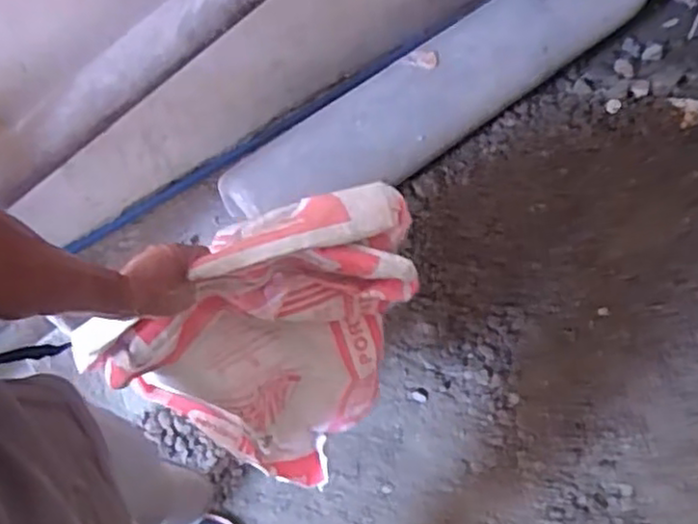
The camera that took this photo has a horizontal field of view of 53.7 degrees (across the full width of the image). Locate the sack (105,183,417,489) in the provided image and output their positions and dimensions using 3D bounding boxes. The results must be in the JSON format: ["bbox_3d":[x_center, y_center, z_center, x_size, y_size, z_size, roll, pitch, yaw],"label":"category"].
[{"bbox_3d":[-0.073,0.111,0.936,0.362,0.434,0.203,-41,69,-15],"label":"sack"}]

